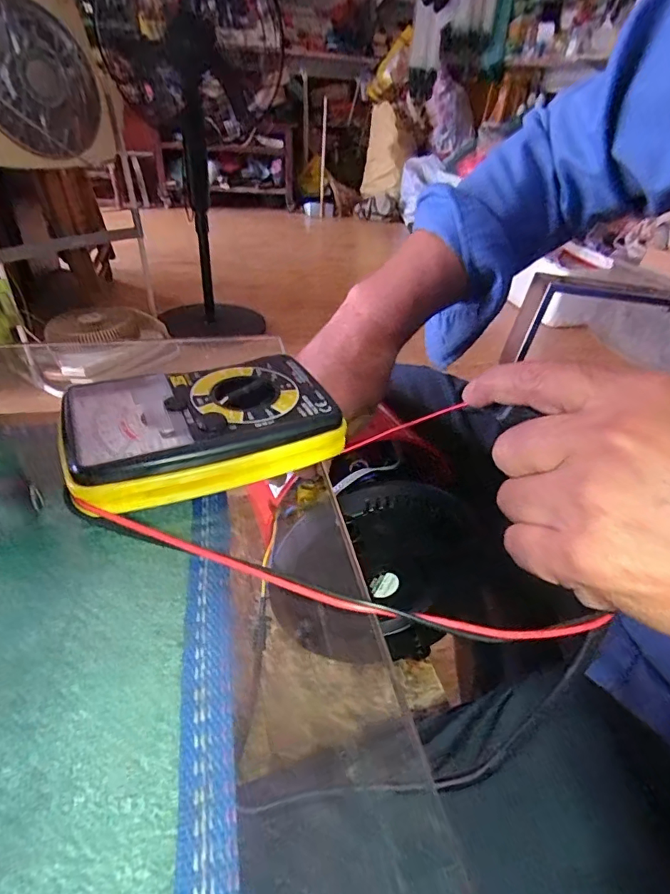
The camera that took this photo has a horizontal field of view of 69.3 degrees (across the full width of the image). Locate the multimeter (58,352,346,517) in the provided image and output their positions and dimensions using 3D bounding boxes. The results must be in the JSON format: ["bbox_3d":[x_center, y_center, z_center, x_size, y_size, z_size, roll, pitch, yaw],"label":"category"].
[{"bbox_3d":[-0.060,-0.012,0.218,0.109,0.021,0.072,-16,41,-26],"label":"multimeter"}]

